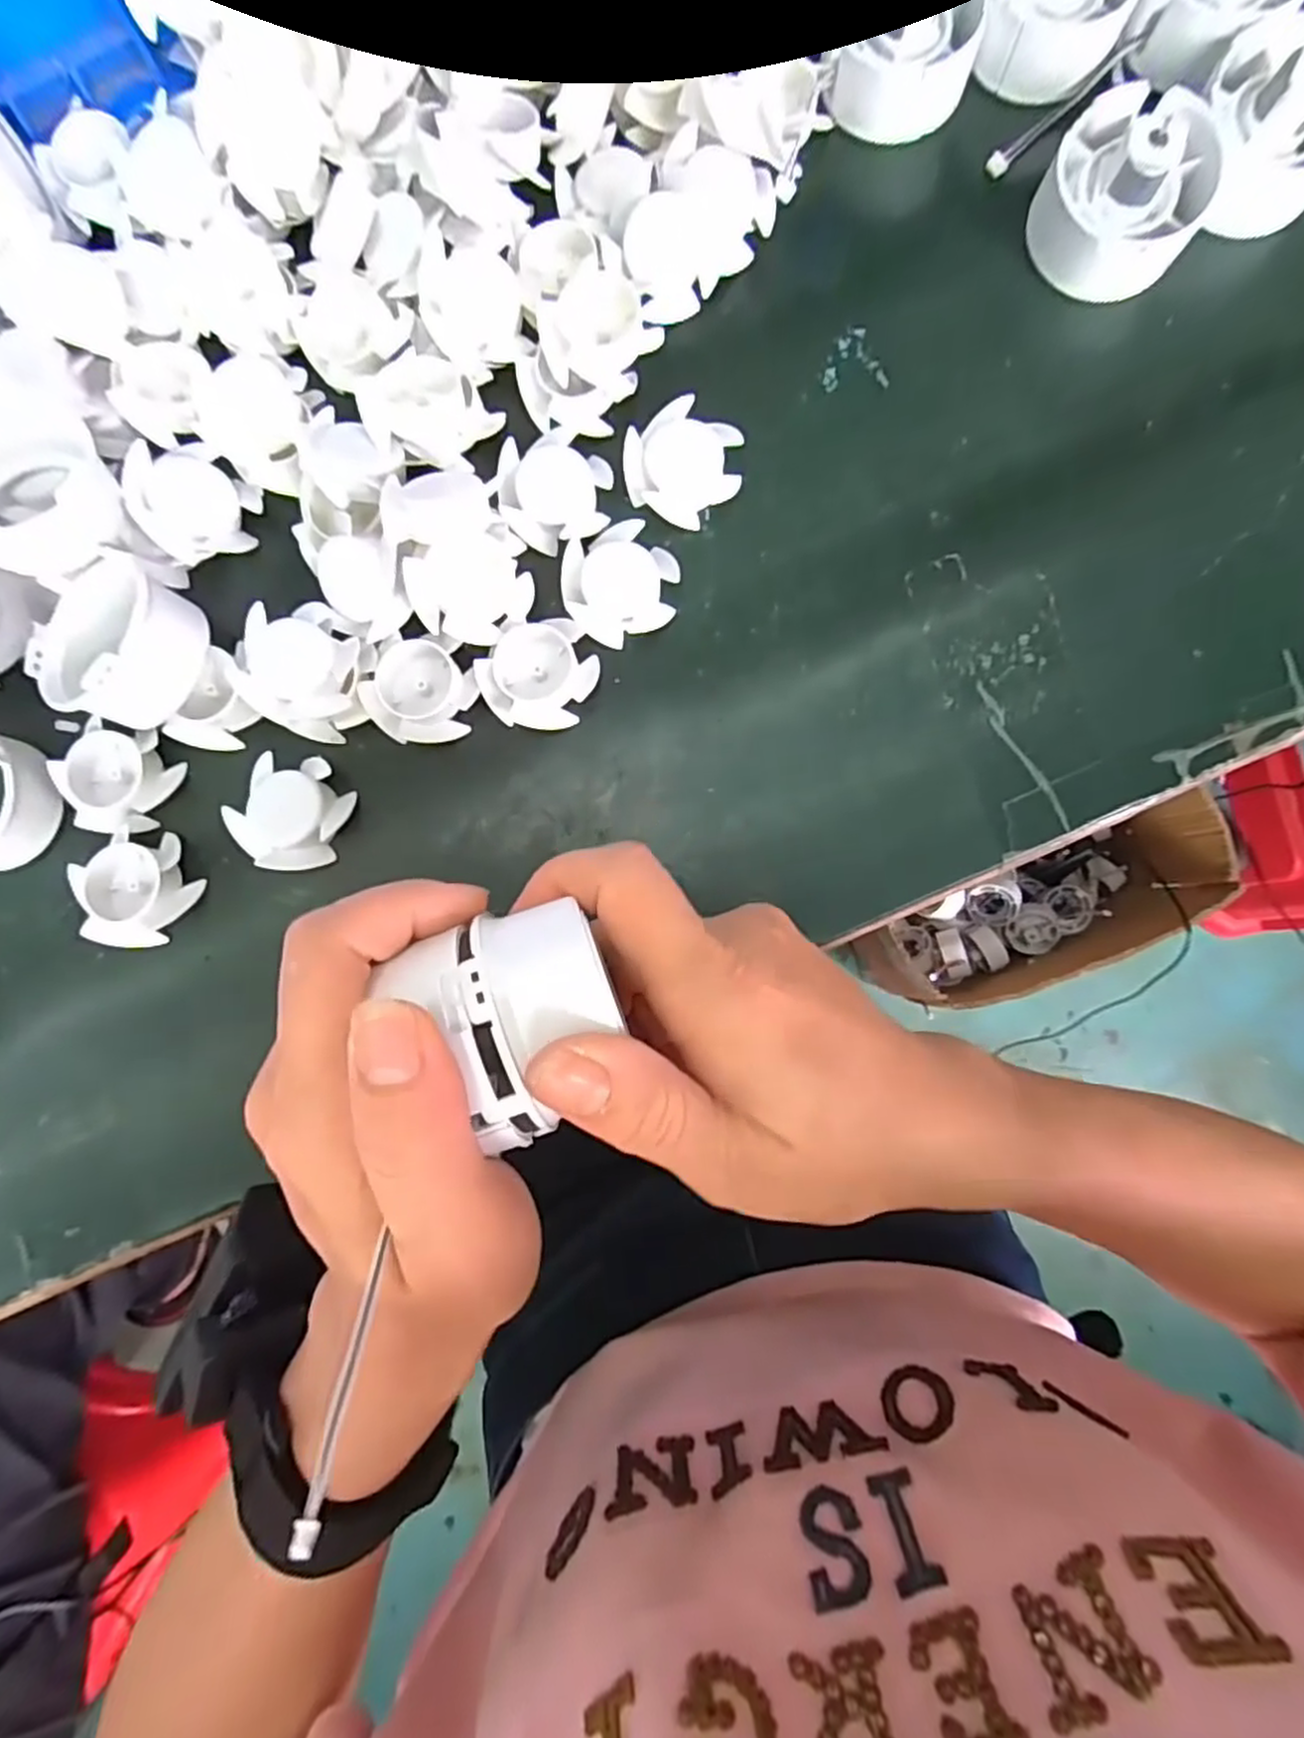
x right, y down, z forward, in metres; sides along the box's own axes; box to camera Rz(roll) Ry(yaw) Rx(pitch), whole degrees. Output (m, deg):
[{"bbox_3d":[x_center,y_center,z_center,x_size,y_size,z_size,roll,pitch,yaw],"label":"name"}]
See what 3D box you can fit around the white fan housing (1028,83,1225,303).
[{"bbox_3d":[0.162,-0.231,0.245,0.053,0.034,0.059,28,90,0],"label":"white fan housing"}]

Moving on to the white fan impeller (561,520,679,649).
[{"bbox_3d":[-0.011,-0.101,0.254,0.039,0.008,0.036,-23,90,0],"label":"white fan impeller"}]

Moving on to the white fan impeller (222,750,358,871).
[{"bbox_3d":[-0.126,-0.020,0.251,0.037,0.014,0.039,0,90,0],"label":"white fan impeller"}]

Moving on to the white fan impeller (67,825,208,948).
[{"bbox_3d":[-0.181,0.007,0.250,0.039,0.015,0.039,0,90,0],"label":"white fan impeller"}]

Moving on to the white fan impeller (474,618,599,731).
[{"bbox_3d":[-0.040,-0.068,0.252,0.040,0.009,0.036,-9,90,0],"label":"white fan impeller"}]

